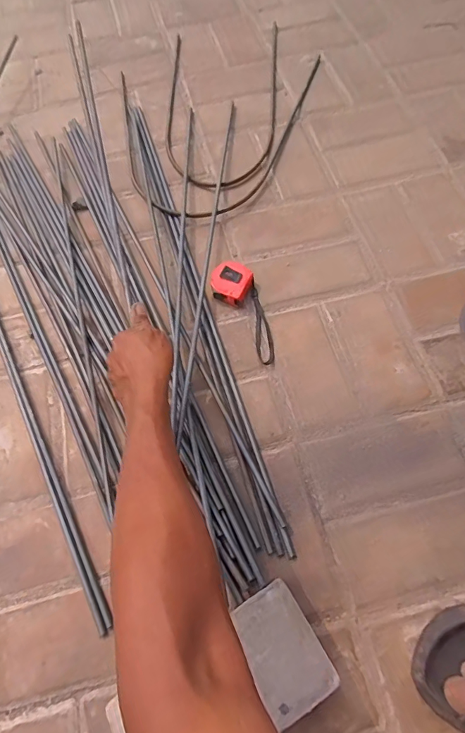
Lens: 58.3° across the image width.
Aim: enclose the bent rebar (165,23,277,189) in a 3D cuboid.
[{"bbox_3d":[-0.021,-0.559,0.872,0.233,0.006,0.524,0,65,3],"label":"bent rebar"}]

